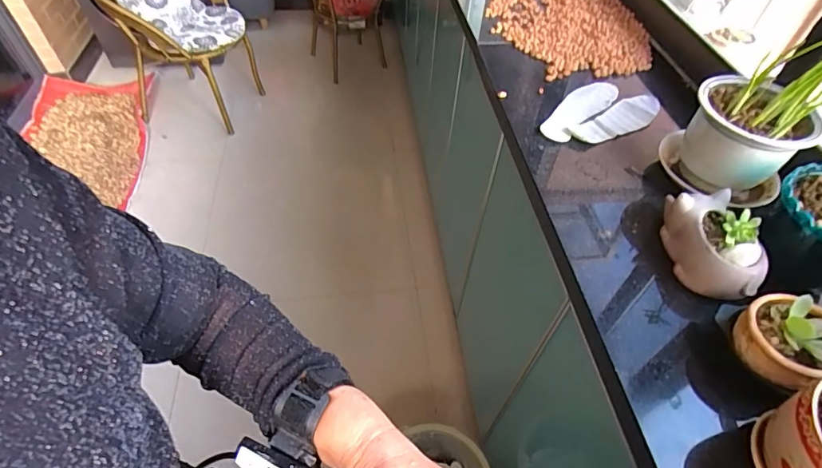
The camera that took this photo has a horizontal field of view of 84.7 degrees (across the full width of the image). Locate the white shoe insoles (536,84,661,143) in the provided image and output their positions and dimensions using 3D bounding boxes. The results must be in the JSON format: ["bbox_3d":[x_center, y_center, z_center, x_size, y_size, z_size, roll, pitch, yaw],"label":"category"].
[{"bbox_3d":[0.337,-0.209,0.795,0.142,0.012,0.233,32,56,22],"label":"white shoe insoles"}]

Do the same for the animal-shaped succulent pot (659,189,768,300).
[{"bbox_3d":[0.382,-0.006,0.563,0.080,0.099,0.157,3,50,0],"label":"animal-shaped succulent pot"}]

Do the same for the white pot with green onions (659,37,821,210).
[{"bbox_3d":[0.468,-0.150,0.626,0.131,0.197,0.136,5,50,2],"label":"white pot with green onions"}]

